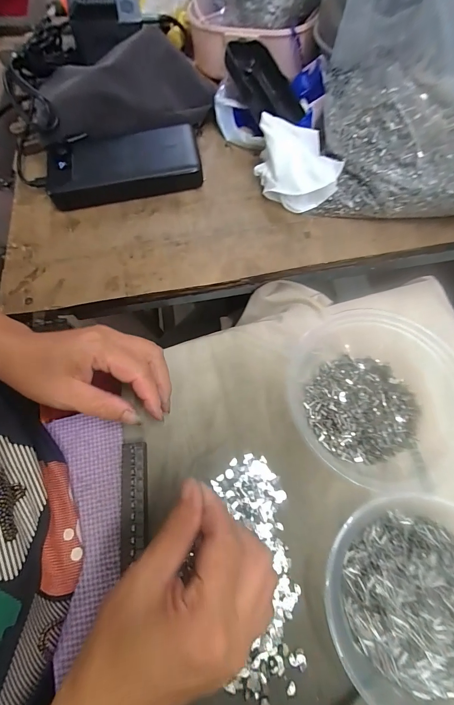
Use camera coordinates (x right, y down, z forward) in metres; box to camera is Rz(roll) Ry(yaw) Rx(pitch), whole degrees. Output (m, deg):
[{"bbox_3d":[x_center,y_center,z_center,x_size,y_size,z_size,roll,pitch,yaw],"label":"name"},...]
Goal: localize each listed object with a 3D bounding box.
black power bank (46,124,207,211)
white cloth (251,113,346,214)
[{"bbox_3d":[-0.108,-0.195,0.335,0.154,0.025,0.070,-9,72,0],"label":"black power bank"},{"bbox_3d":[0.065,-0.182,0.311,0.071,0.048,0.081,-4,69,2],"label":"white cloth"}]

